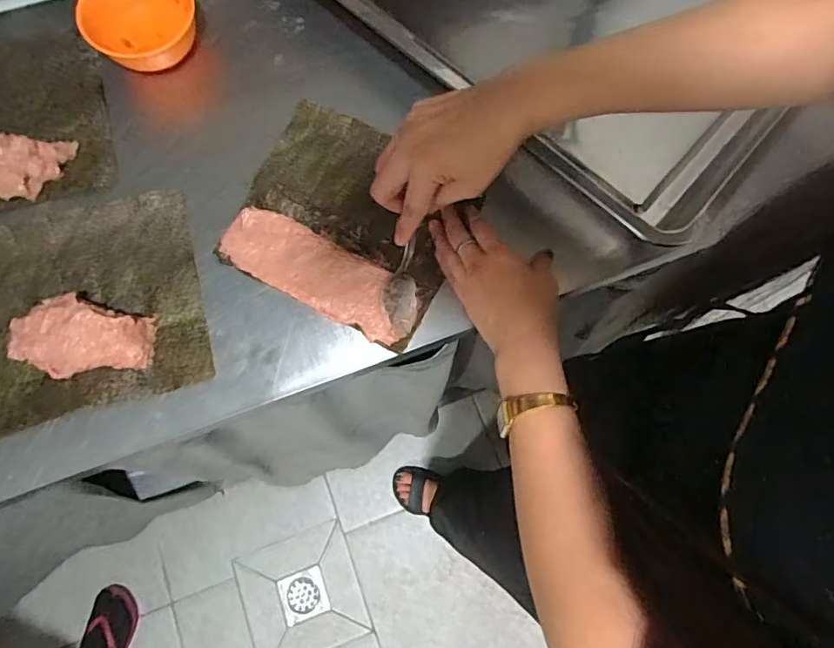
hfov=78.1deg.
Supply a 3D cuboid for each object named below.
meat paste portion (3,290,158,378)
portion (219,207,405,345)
[{"bbox_3d":[-0.282,0.007,0.429,0.109,0.032,0.062,-3,75,-2],"label":"meat paste portion"},{"bbox_3d":[-0.089,-0.048,0.457,0.178,0.016,0.060,27,76,6],"label":"portion"}]

